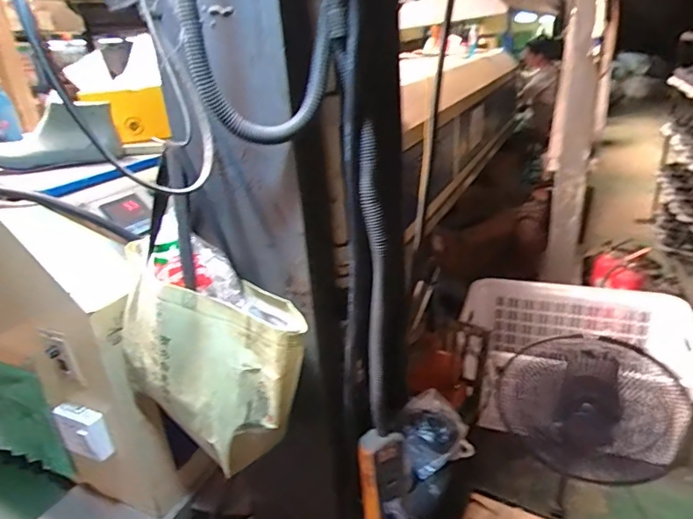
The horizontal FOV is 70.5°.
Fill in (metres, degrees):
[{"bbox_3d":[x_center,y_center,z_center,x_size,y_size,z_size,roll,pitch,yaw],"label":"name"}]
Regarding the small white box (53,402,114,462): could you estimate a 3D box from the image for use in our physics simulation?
[{"bbox_3d":[-0.427,0.280,0.794,0.093,0.087,0.028,8,27,25],"label":"small white box"}]

